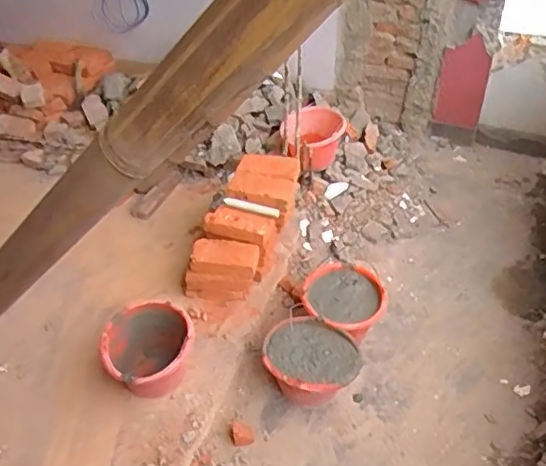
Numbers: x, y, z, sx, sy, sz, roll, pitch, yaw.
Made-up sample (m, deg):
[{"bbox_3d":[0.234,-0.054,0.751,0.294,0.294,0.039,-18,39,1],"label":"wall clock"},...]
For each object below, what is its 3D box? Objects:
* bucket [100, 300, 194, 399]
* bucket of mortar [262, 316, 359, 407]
[{"bbox_3d":[-0.318,0.315,1.563,0.217,0.178,0.225,-1,41,1],"label":"bucket"},{"bbox_3d":[0.103,0.368,1.625,0.258,0.150,0.225,6,41,9],"label":"bucket of mortar"}]

